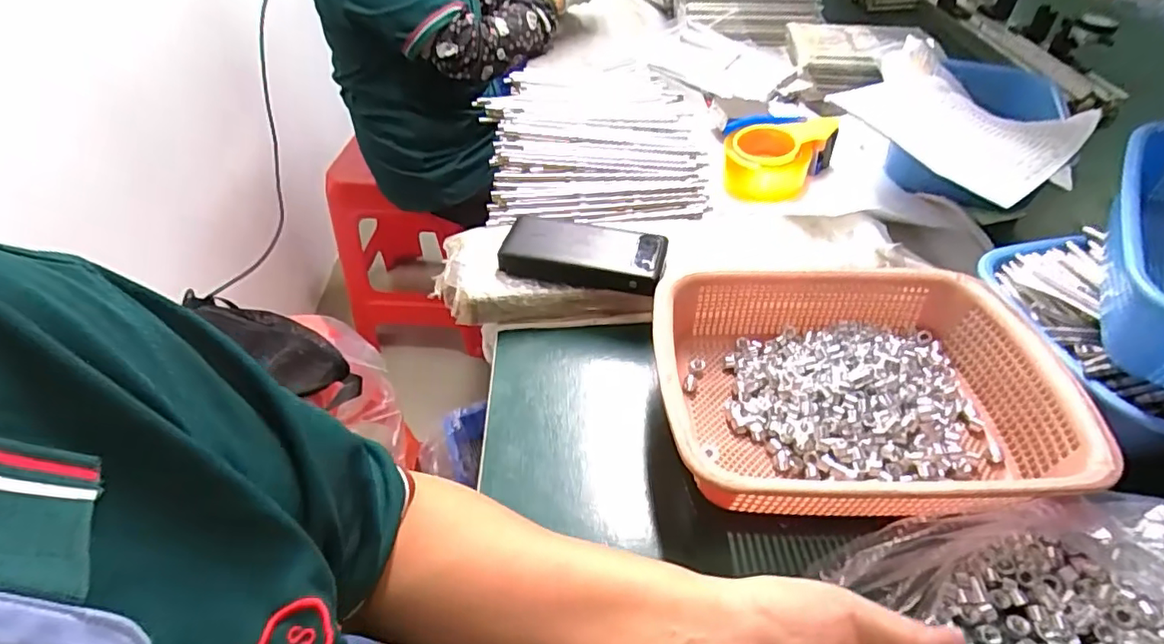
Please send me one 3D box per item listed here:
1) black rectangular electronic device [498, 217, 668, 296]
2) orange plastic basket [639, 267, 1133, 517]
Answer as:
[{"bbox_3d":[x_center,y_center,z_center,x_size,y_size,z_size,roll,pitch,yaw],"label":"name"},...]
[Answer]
[{"bbox_3d":[0.001,-0.066,0.552,0.152,0.032,0.065,9,46,9],"label":"black rectangular electronic device"},{"bbox_3d":[0.204,0.050,0.453,0.293,0.079,0.217,-2,46,-2],"label":"orange plastic basket"}]

